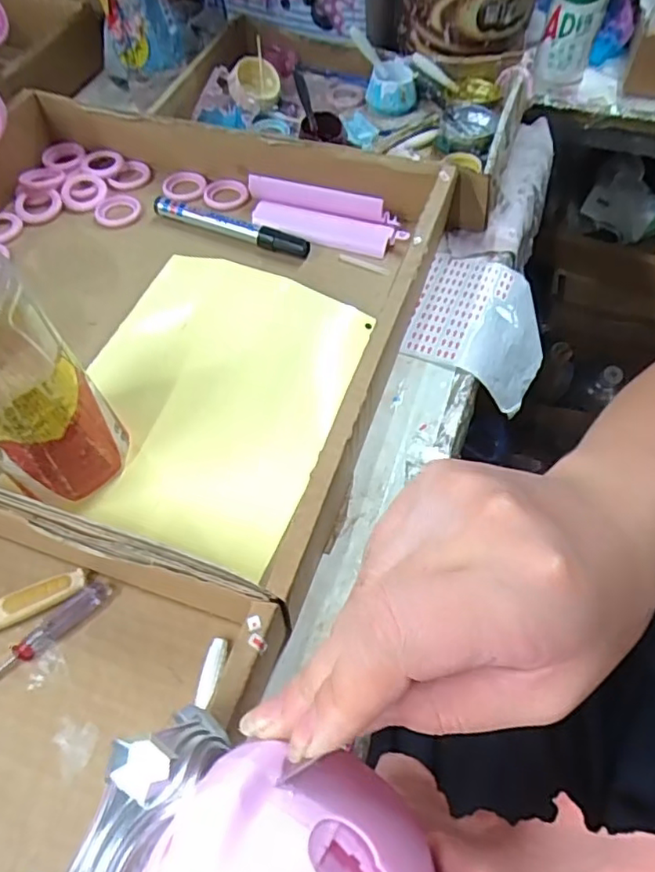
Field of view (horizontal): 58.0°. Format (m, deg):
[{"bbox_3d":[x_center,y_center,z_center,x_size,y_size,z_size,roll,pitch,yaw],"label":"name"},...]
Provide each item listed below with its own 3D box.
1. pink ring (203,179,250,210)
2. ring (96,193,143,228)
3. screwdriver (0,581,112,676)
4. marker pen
[{"bbox_3d":[-0.086,-0.205,0.500,0.037,0.007,0.044,-7,59,-5],"label":"pink ring"},{"bbox_3d":[-0.172,-0.186,0.486,0.036,0.005,0.037,0,58,0],"label":"ring"},{"bbox_3d":[-0.161,0.116,0.293,0.122,0.009,0.011,-40,67,-22],"label":"screwdriver"},{"bbox_3d":[-0.078,-0.165,0.466,0.135,0.017,0.014,22,61,13],"label":"marker pen"}]

